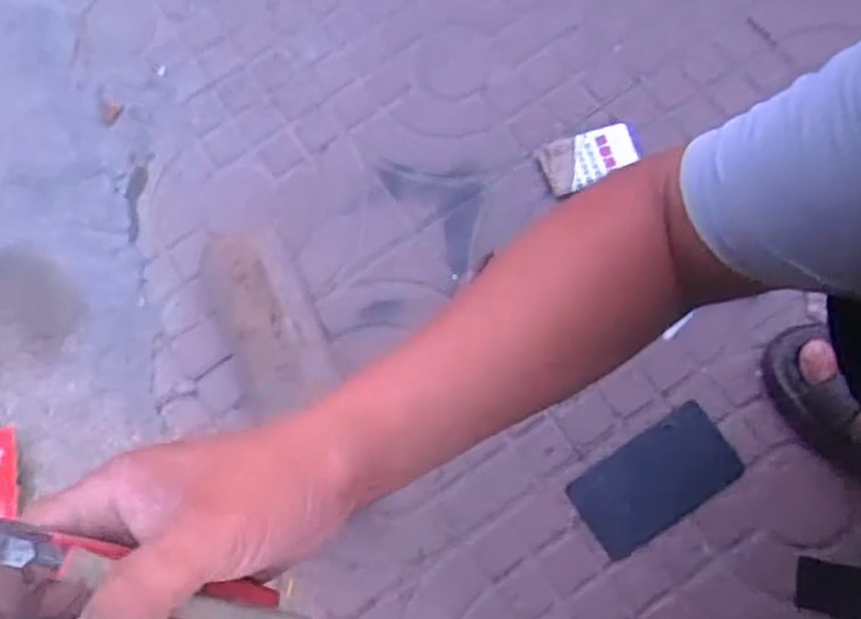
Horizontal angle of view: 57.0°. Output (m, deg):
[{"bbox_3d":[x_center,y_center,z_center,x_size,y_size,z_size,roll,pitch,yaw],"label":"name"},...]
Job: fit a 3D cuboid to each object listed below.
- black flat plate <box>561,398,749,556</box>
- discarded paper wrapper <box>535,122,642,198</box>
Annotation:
[{"bbox_3d":[0.221,0.166,0.779,0.158,0.015,0.088,-32,74,-8],"label":"black flat plate"},{"bbox_3d":[0.177,-0.170,0.873,0.110,0.016,0.066,-18,72,-4],"label":"discarded paper wrapper"}]

